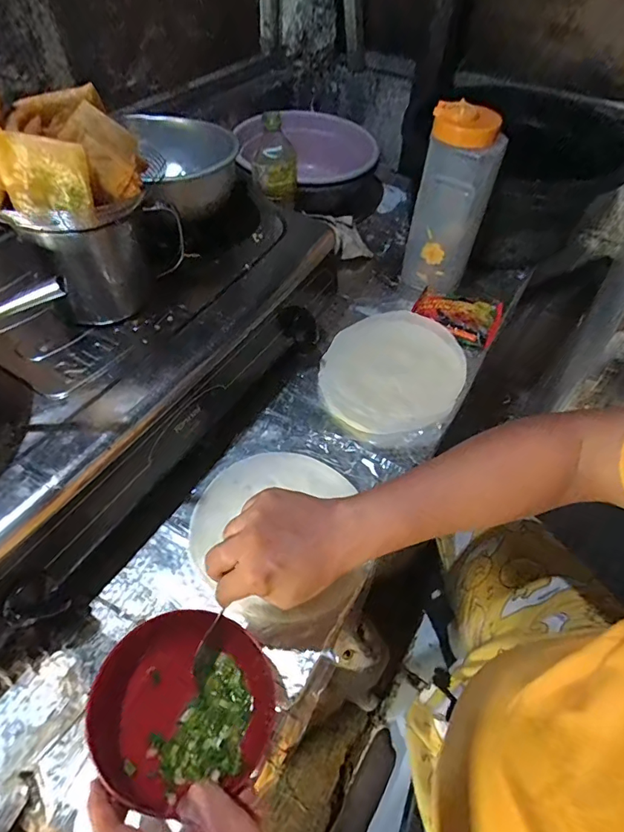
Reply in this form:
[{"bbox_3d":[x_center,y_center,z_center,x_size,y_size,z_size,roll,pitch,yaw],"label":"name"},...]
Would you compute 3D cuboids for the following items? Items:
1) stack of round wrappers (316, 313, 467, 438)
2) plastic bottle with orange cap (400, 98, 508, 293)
[{"bbox_3d":[0.124,-0.073,0.715,0.205,0.025,0.242,22,54,13],"label":"stack of round wrappers"},{"bbox_3d":[0.225,-0.340,0.761,0.114,0.278,0.097,16,53,9],"label":"plastic bottle with orange cap"}]

